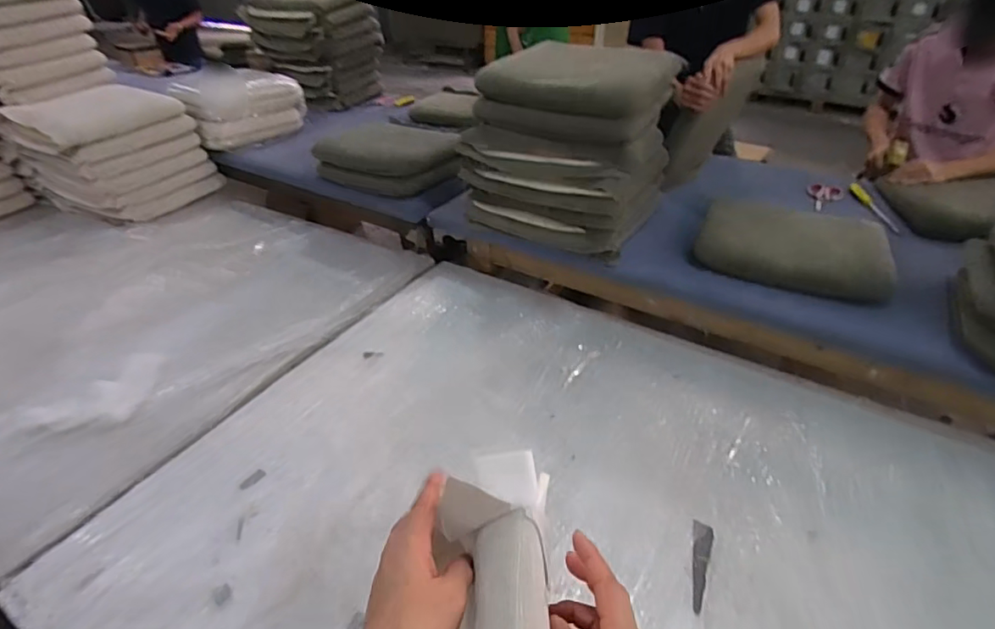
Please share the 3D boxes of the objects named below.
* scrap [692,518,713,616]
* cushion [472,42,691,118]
[{"bbox_3d":[0.339,0.415,0.867,0.032,0.007,0.161,10,39,14],"label":"scrap"},{"bbox_3d":[0.221,-0.630,1.363,0.428,0.090,0.388,17,40,22],"label":"cushion"}]

